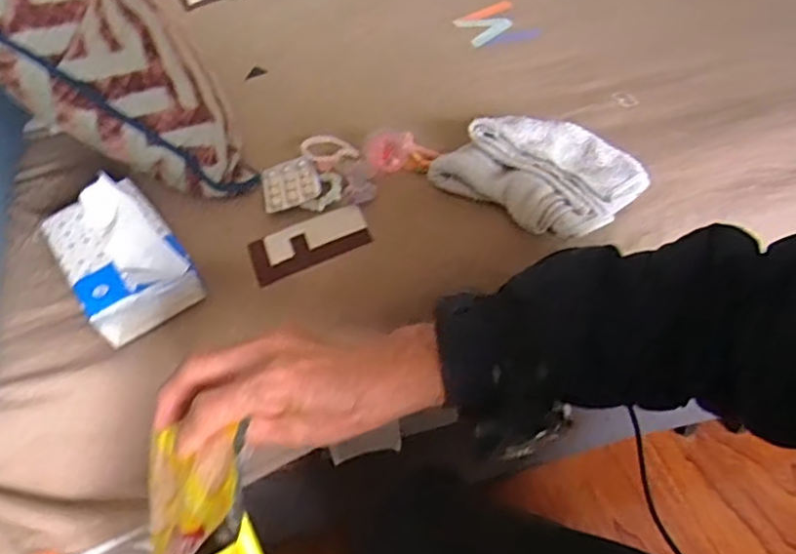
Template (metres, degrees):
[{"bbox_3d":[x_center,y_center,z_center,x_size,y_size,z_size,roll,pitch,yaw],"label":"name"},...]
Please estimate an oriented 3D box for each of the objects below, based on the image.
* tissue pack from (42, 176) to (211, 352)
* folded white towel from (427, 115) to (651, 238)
[{"bbox_3d":[-0.248,-0.017,0.583,0.096,0.063,0.137,-31,52,-21],"label":"tissue pack"},{"bbox_3d":[0.143,-0.106,0.651,0.171,0.042,0.130,30,57,28],"label":"folded white towel"}]

